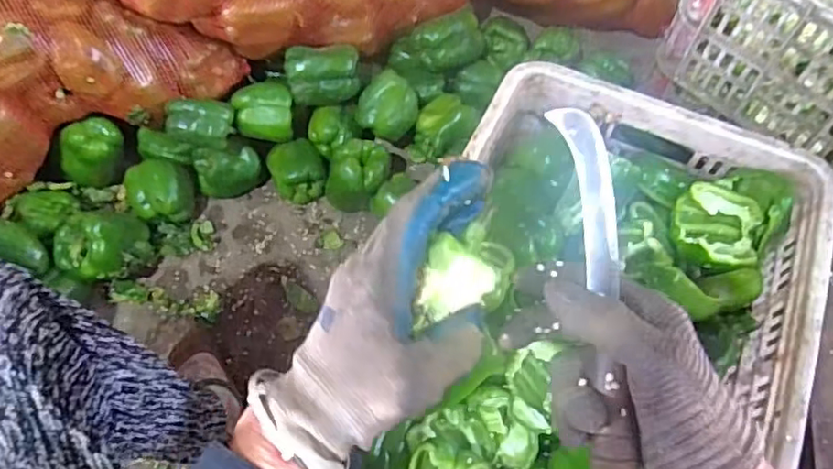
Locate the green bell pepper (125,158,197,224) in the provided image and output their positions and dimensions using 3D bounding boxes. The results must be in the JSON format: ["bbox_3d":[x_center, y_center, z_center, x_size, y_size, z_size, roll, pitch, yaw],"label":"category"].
[{"bbox_3d":[-0.361,-0.058,0.874,0.087,0.082,0.076,-38,67,-16],"label":"green bell pepper"}]

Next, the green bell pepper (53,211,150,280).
[{"bbox_3d":[-0.419,0.008,0.810,0.081,0.076,0.107,26,66,15],"label":"green bell pepper"}]

